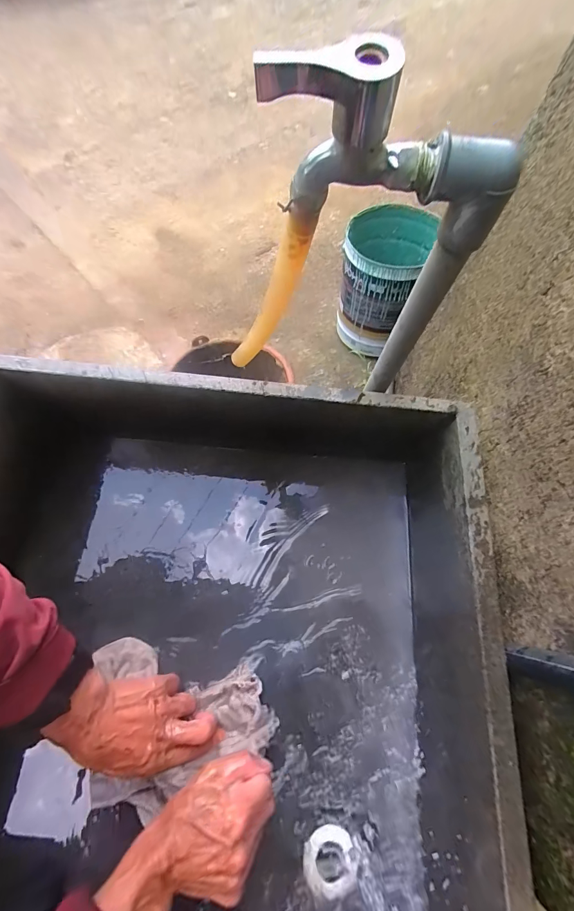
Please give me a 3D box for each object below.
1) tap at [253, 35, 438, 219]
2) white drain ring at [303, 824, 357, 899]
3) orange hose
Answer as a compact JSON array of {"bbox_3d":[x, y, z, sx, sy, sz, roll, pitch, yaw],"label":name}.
[{"bbox_3d":[0.032,-0.160,0.184,0.090,0.070,0.023,1,67,-1],"label":"tap"},{"bbox_3d":[0.046,0.431,0.380,0.055,0.007,0.055,0,67,-1],"label":"white drain ring"},{"bbox_3d":[-0.019,-0.132,0.334,0.023,0.238,0.018,42,72,-7],"label":"orange hose"}]

